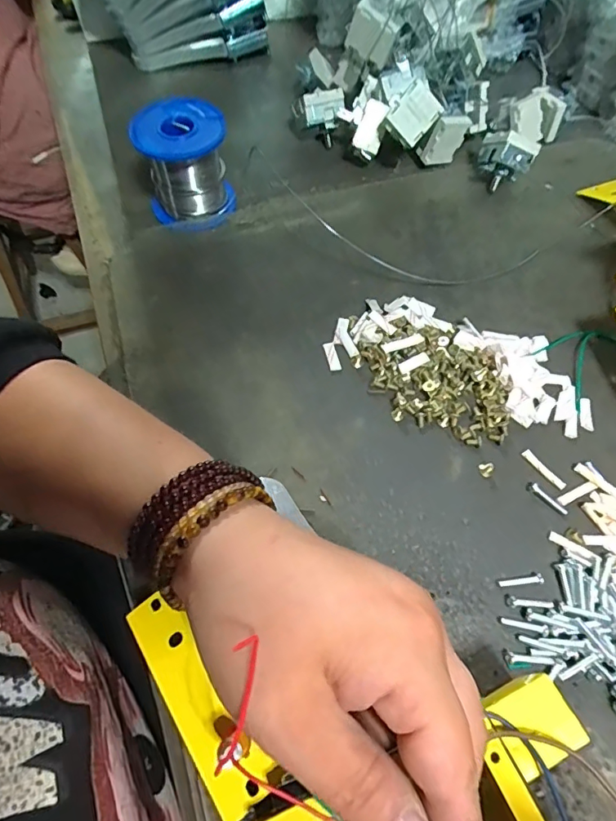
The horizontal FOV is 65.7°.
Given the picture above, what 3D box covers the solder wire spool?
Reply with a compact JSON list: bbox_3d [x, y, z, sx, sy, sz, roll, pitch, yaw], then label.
[{"bbox_3d":[-0.088,-0.178,0.346,0.061,0.064,0.061,-11,64,-6],"label":"solder wire spool"}]

